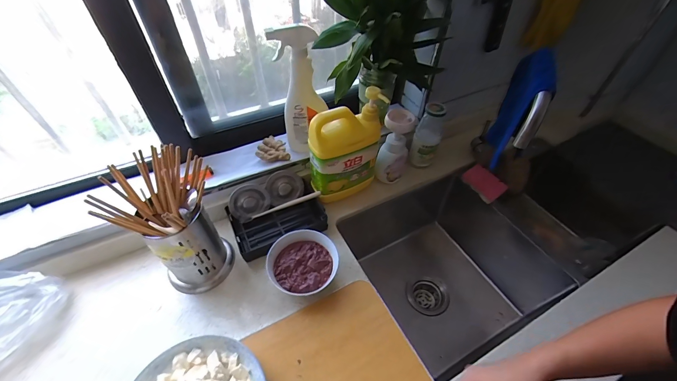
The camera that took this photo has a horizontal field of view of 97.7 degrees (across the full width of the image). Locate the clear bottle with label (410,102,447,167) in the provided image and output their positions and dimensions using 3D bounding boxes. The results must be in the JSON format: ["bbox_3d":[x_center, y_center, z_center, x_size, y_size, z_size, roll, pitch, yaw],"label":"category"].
[{"bbox_3d":[0.209,-0.129,0.694,0.057,0.149,0.057,17,52,12],"label":"clear bottle with label"}]

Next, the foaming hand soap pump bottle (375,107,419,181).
[{"bbox_3d":[0.125,-0.091,0.665,0.063,0.163,0.074,19,52,14],"label":"foaming hand soap pump bottle"}]

